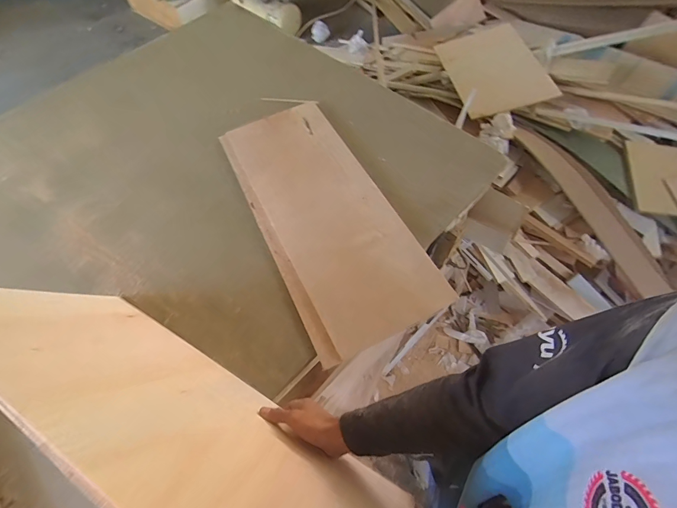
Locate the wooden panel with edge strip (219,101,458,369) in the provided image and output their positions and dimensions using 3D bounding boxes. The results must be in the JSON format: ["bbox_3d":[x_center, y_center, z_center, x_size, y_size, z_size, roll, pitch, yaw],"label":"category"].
[{"bbox_3d":[-0.042,-0.117,0.844,0.303,0.027,0.707,-25,63,-9],"label":"wooden panel with edge strip"}]

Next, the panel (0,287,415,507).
[{"bbox_3d":[-0.217,0.207,0.483,0.670,0.340,0.015,26,88,17],"label":"panel"}]

